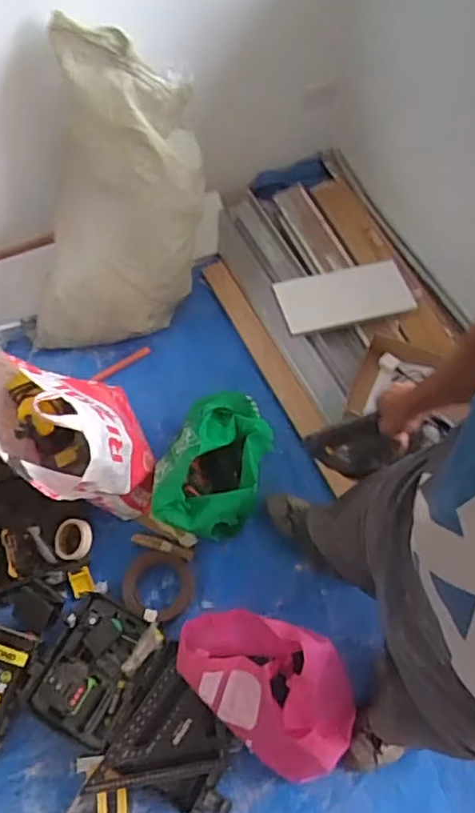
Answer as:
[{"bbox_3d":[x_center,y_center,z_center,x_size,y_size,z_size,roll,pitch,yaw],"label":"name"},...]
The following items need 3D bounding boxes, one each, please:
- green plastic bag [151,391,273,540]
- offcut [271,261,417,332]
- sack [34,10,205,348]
[{"bbox_3d":[-0.053,0.129,1.425,0.243,0.207,0.371,18,66,9],"label":"green plastic bag"},{"bbox_3d":[0.288,-0.302,1.603,0.349,0.021,0.172,-12,69,-3],"label":"offcut"},{"bbox_3d":[-0.320,-0.490,1.515,0.426,0.783,0.260,26,38,12],"label":"sack"}]

